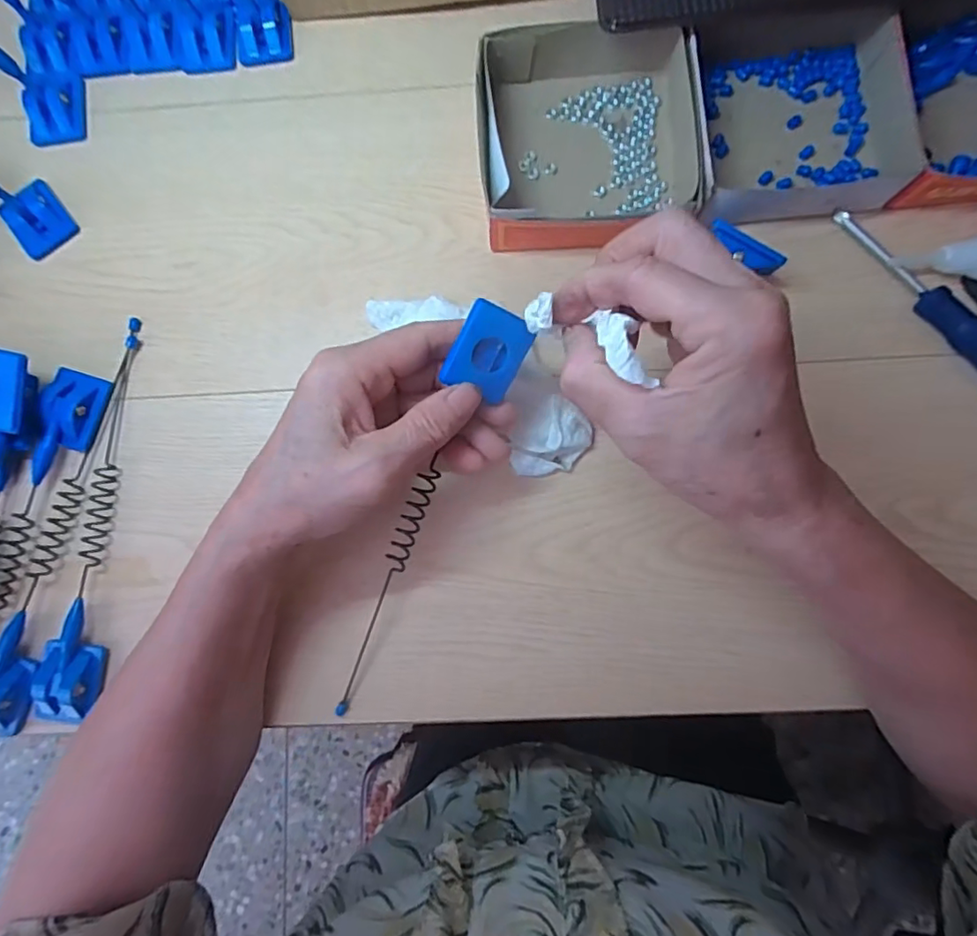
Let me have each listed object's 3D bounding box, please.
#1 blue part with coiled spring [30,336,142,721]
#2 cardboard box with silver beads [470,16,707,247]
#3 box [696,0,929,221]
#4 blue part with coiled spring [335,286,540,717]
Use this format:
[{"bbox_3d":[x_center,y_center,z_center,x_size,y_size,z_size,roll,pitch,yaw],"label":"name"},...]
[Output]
[{"bbox_3d":[-0.231,0.032,0.324,0.029,0.016,0.218,2,84,3],"label":"blue part with coiled spring"},{"bbox_3d":[0.059,-0.196,0.328,0.124,0.033,0.133,-4,84,3],"label":"cardboard box with silver beads"},{"bbox_3d":[0.187,-0.214,0.329,0.129,0.035,0.128,-6,84,3],"label":"box"},{"bbox_3d":[-0.036,0.029,0.295,0.030,0.022,0.231,25,106,5],"label":"blue part with coiled spring"}]

